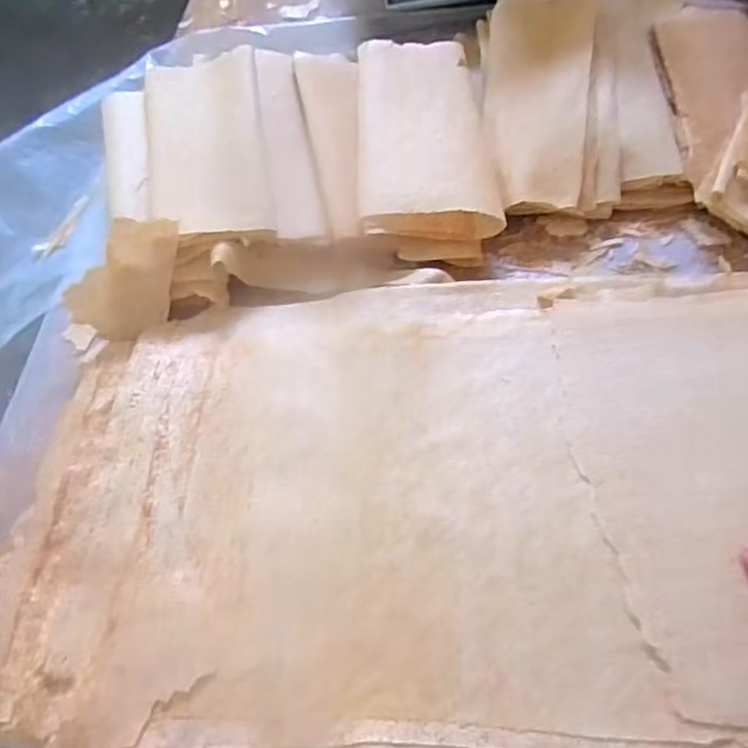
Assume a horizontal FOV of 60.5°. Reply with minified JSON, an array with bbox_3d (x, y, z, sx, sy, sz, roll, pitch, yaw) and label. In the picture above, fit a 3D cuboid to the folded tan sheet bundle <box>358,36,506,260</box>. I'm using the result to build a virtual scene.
[{"bbox_3d":[0.044,-0.217,0.597,0.116,0.050,0.280,-6,56,3],"label":"folded tan sheet bundle"}]

